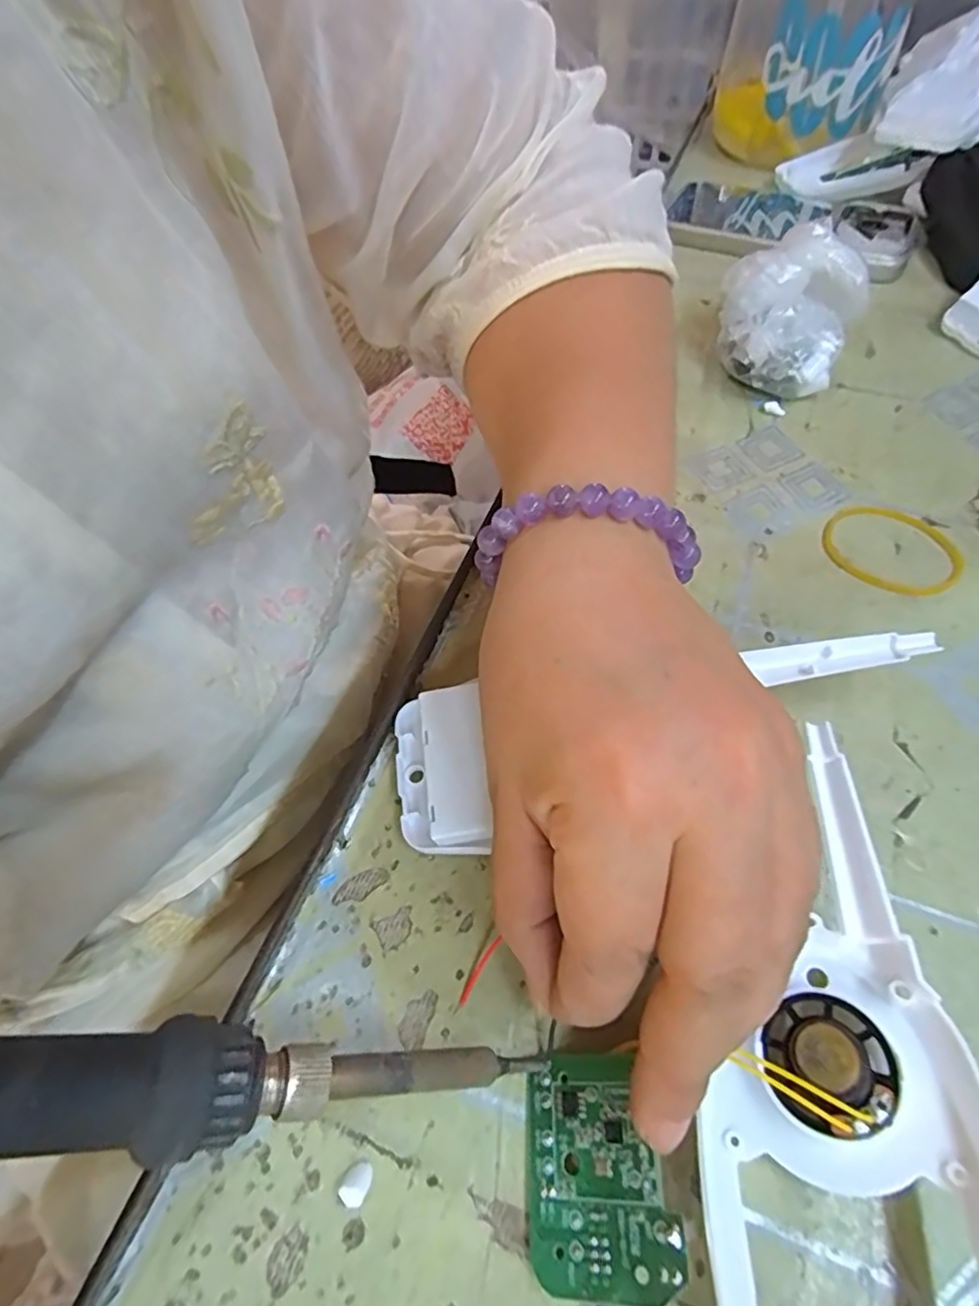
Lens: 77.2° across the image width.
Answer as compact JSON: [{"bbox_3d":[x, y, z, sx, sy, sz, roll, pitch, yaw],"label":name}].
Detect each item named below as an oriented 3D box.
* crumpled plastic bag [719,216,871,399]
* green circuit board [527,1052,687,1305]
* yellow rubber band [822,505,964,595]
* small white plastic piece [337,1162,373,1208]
[{"bbox_3d":[0.146,-0.163,0.296,0.062,0.053,0.069,-1,56,2],"label":"crumpled plastic bag"},{"bbox_3d":[0.024,0.115,0.137,0.031,0.004,0.042,-17,48,17],"label":"green circuit board"},{"bbox_3d":[0.160,-0.042,0.243,0.051,0.004,0.046,28,62,20],"label":"yellow rubber band"},{"bbox_3d":[-0.030,0.121,0.140,0.008,0.004,0.006,-40,63,-22],"label":"small white plastic piece"}]

